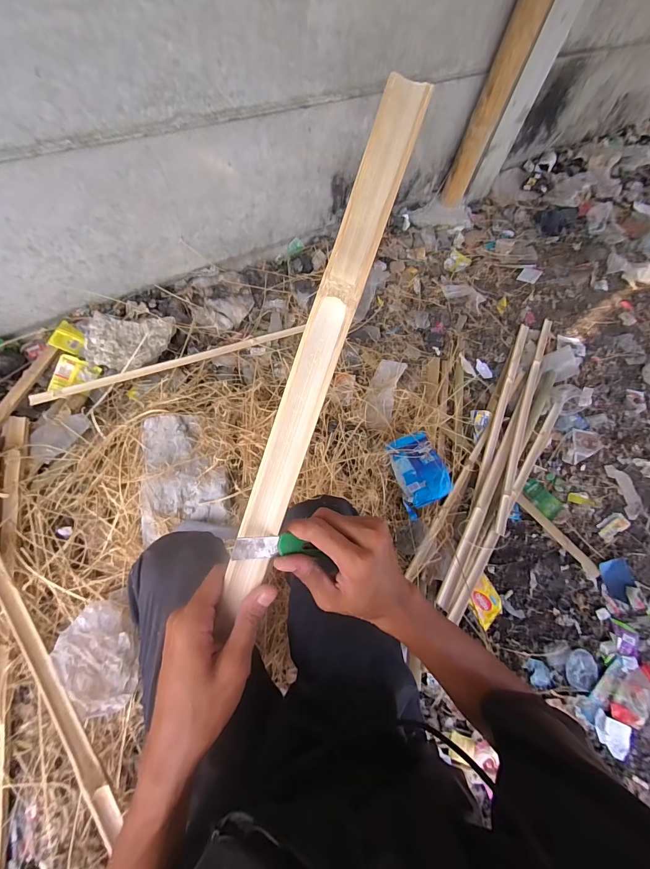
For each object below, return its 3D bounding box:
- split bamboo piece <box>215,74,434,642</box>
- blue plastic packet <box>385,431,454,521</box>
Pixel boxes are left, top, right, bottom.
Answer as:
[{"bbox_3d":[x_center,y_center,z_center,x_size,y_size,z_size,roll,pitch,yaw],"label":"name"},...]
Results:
[{"bbox_3d":[-0.012,-0.044,0.279,0.033,0.008,0.434,21,97,7],"label":"split bamboo piece"},{"bbox_3d":[0.251,0.106,0.942,0.137,0.059,0.211,-11,66,-13],"label":"blue plastic packet"}]

